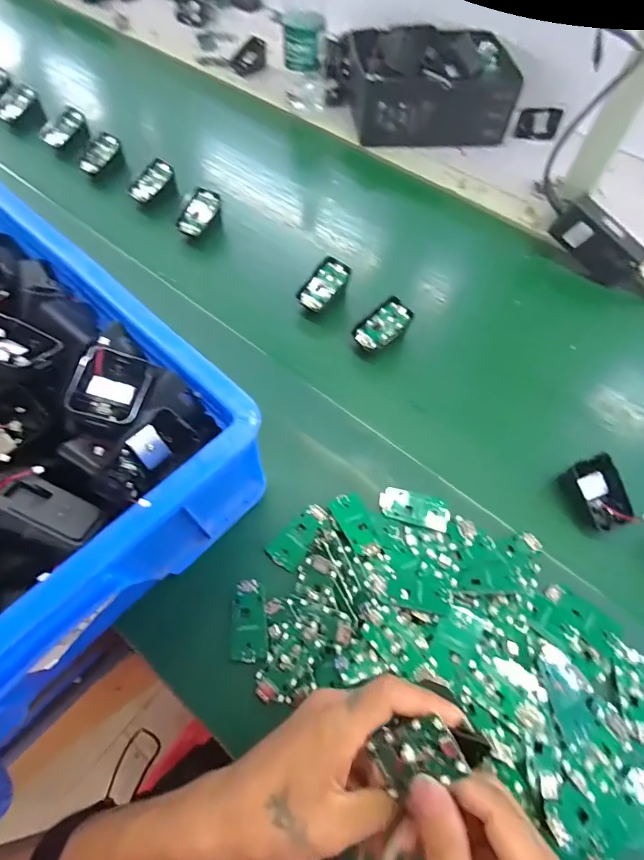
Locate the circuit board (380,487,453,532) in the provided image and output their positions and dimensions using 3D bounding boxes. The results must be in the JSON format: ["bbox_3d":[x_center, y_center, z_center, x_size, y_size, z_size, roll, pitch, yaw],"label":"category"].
[{"bbox_3d":[0.089,0.074,0.416,0.065,0.005,0.031,16,64,7],"label":"circuit board"}]

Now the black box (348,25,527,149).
[{"bbox_3d":[0.179,-0.556,0.702,0.251,0.086,0.176,-3,64,-3],"label":"black box"}]

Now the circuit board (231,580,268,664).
[{"bbox_3d":[-0.062,0.163,0.375,0.030,0.004,0.063,-1,64,-2],"label":"circuit board"}]

